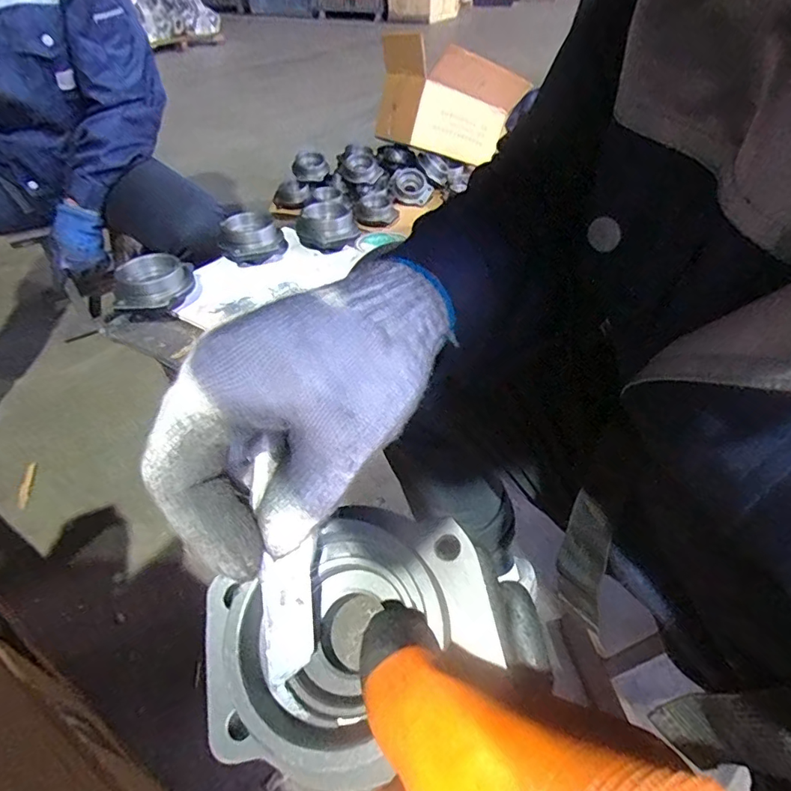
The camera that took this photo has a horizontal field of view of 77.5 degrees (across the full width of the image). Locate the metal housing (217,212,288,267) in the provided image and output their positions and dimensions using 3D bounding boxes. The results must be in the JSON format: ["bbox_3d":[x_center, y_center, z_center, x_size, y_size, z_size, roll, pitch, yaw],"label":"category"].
[{"bbox_3d":[-0.238,-0.263,0.827,0.108,0.052,0.114,-11,43,-12],"label":"metal housing"}]

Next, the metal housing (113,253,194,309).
[{"bbox_3d":[-0.341,-0.153,0.704,0.104,0.058,0.095,-15,44,-16],"label":"metal housing"}]

